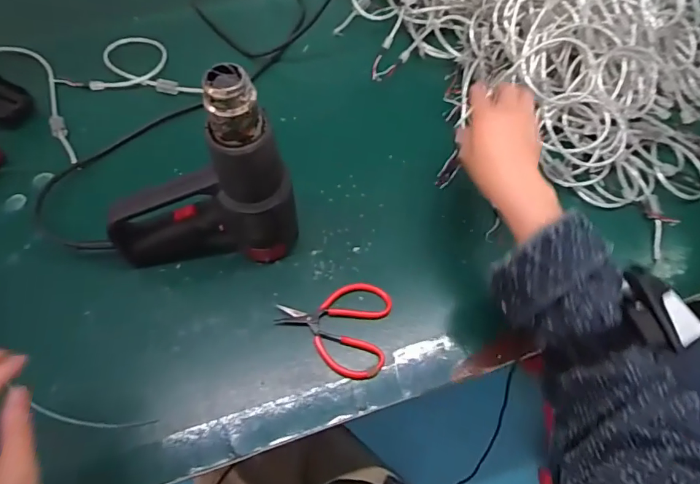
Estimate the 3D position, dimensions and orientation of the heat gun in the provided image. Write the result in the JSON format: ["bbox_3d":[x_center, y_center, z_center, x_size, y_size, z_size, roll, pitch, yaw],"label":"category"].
[{"bbox_3d":[-0.141,-0.045,0.414,0.174,0.238,0.061,-1,64,-4],"label":"heat gun"}]

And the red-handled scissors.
[{"bbox_3d":[-0.018,0.085,0.465,0.113,0.016,0.095,9,65,3],"label":"red-handled scissors"}]

